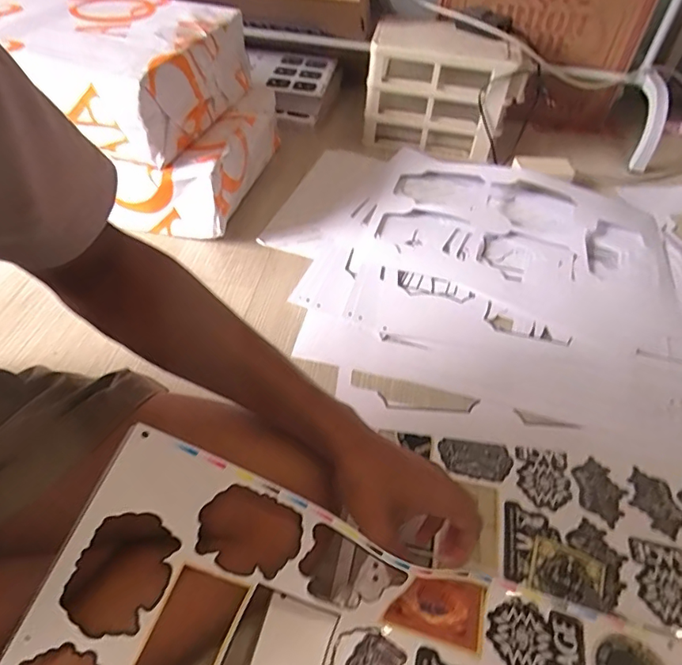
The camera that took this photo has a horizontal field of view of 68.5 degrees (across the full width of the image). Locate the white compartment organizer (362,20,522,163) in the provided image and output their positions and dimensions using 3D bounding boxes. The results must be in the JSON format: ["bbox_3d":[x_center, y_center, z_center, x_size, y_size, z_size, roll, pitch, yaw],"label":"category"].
[{"bbox_3d":[0.192,-0.475,0.979,0.265,0.184,0.148,11,48,7],"label":"white compartment organizer"}]

